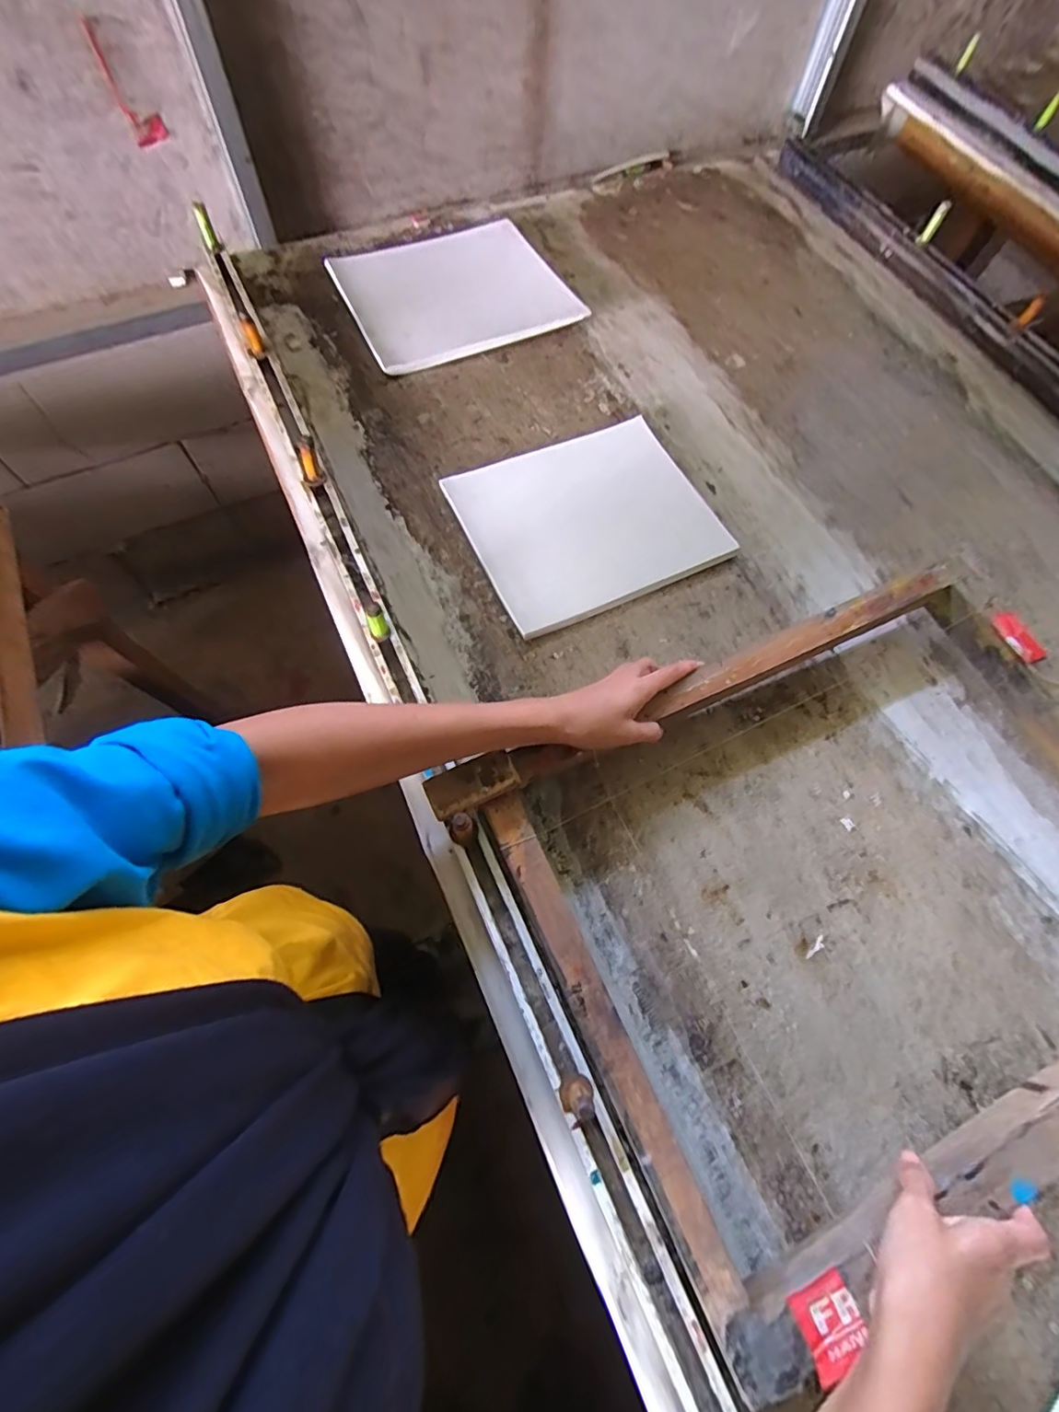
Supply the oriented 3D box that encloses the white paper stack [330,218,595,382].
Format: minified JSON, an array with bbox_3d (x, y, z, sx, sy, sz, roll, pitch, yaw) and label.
[{"bbox_3d":[-0.101,-0.529,0.705,0.255,0.028,0.224,-25,71,-12],"label":"white paper stack"}]

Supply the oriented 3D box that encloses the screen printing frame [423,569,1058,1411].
[{"bbox_3d":[0.242,0.135,0.421,0.515,0.051,0.401,-24,71,-12],"label":"screen printing frame"}]

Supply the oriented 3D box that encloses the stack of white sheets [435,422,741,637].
[{"bbox_3d":[0.061,-0.196,0.583,0.243,0.017,0.204,-24,71,-12],"label":"stack of white sheets"}]

